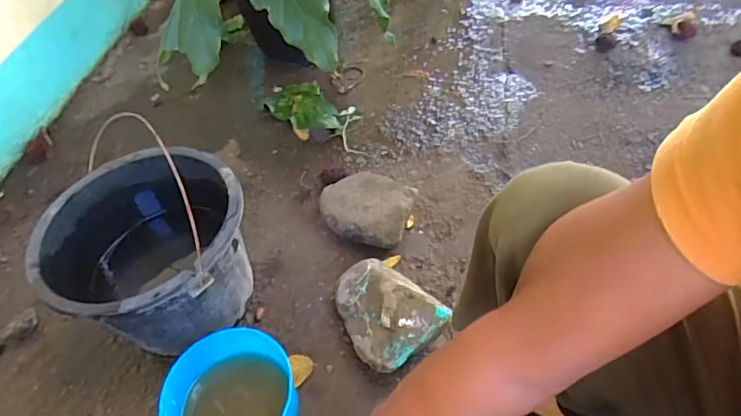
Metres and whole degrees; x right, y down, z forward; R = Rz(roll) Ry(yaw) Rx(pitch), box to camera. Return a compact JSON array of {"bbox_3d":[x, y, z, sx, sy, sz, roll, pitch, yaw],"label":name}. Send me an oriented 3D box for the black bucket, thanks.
[{"bbox_3d":[-0.302,0.088,0.757,0.270,0.244,0.264,-3,50,3],"label":"black bucket"}]

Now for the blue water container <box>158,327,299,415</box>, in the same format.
[{"bbox_3d":[-0.174,0.254,0.657,0.150,0.112,0.151,-3,50,3],"label":"blue water container"}]

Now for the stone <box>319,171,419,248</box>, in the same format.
[{"bbox_3d":[-0.009,0.001,0.878,0.167,0.072,0.131,13,52,17],"label":"stone"}]

